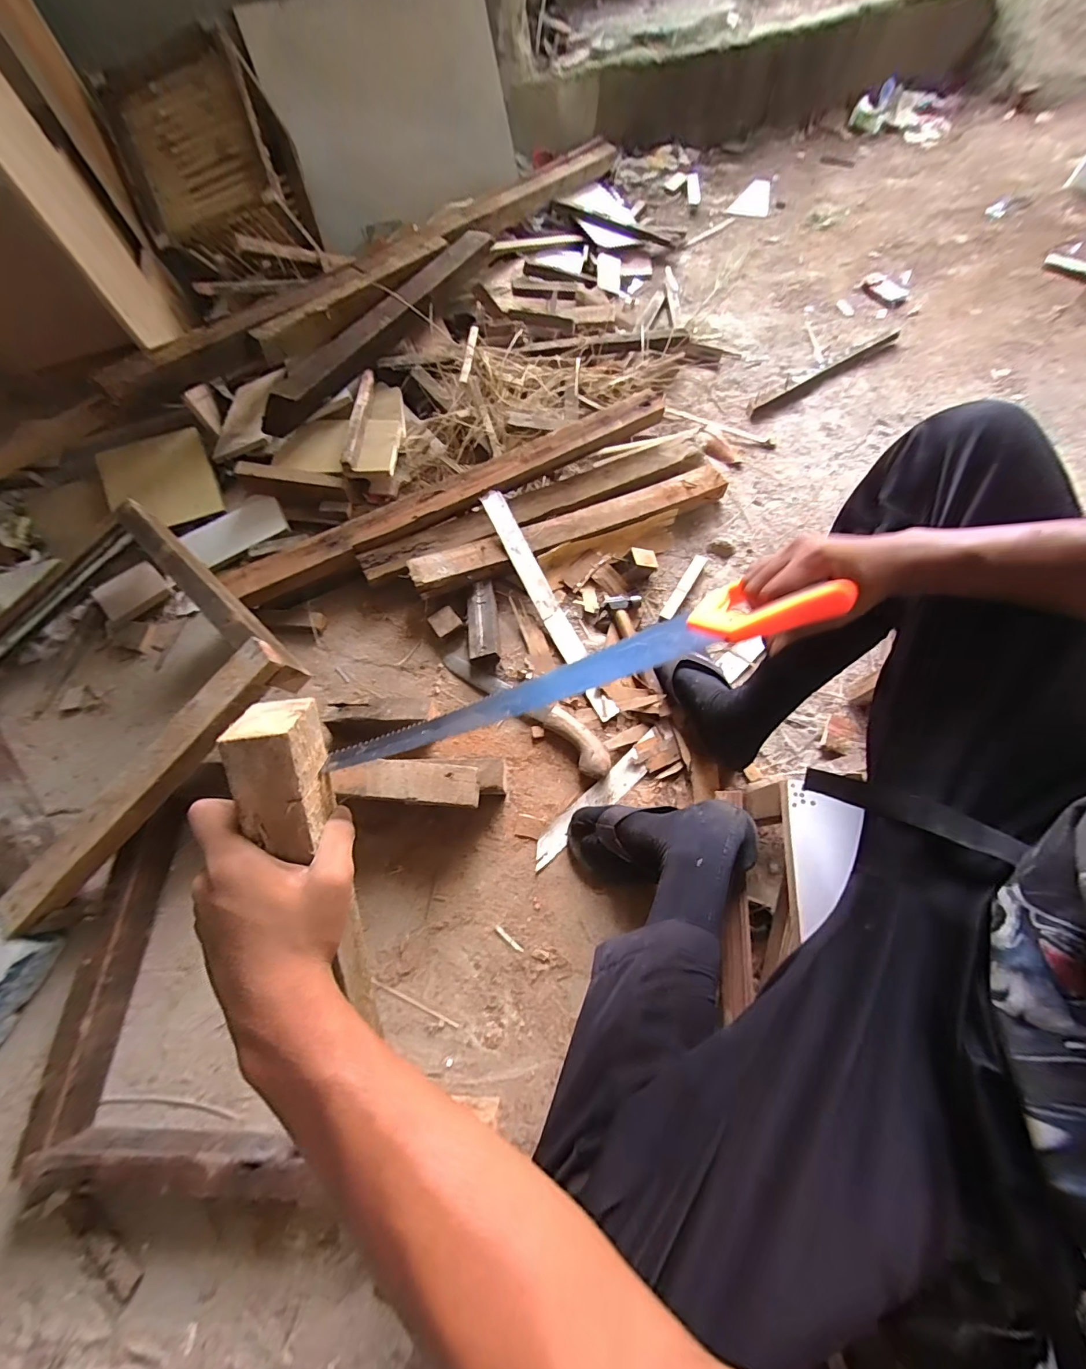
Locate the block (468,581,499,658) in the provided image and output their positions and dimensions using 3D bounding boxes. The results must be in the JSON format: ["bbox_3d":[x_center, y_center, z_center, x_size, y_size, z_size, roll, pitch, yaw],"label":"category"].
[{"bbox_3d":[-0.111,-0.117,0.826,0.052,0.022,0.146,-8,66,0],"label":"block"}]

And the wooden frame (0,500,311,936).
[{"bbox_3d":[-0.749,-0.002,0.765,0.587,0.086,0.514,38,85,23],"label":"wooden frame"}]

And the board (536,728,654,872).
[{"bbox_3d":[0.090,0.177,0.717,0.276,0.010,0.043,-41,70,-14],"label":"board"}]

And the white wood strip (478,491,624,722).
[{"bbox_3d":[0.010,-0.149,0.838,0.040,0.022,0.468,-27,85,-9],"label":"white wood strip"}]

